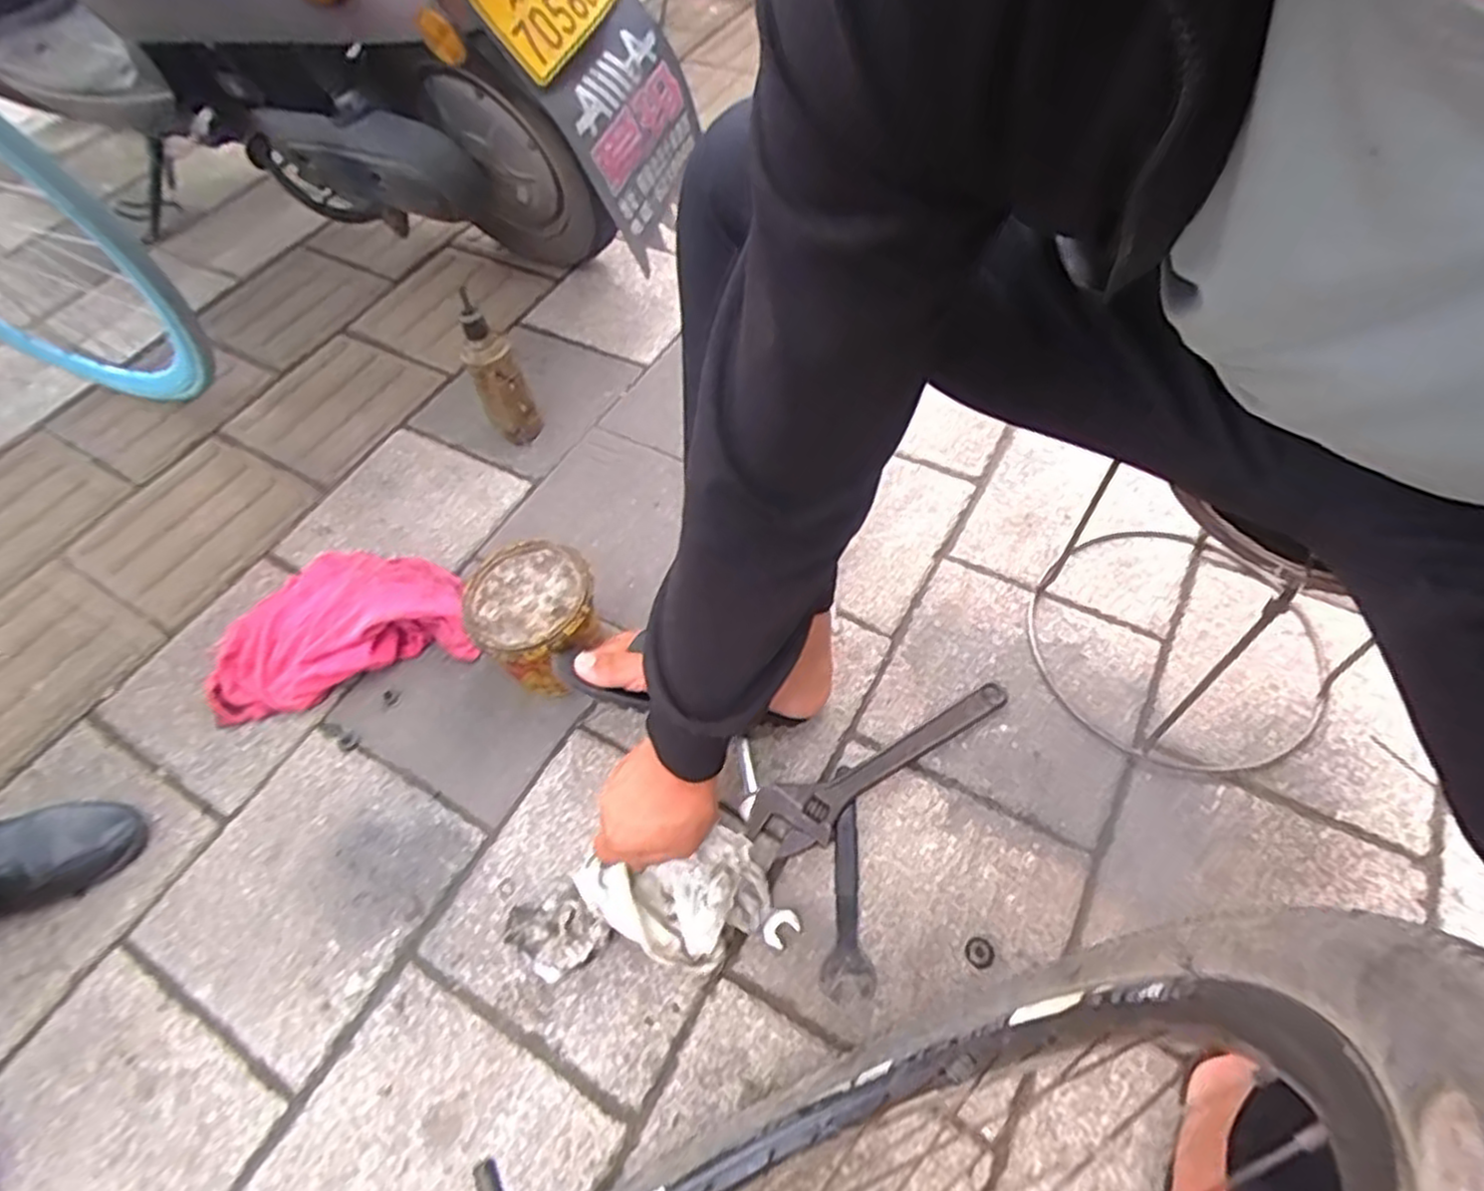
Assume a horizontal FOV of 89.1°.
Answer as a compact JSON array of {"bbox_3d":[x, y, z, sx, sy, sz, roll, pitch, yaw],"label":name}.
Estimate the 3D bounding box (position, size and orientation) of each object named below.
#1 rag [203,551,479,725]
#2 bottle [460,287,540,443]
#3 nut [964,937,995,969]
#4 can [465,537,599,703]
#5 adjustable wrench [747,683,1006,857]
[{"bbox_3d":[-0.463,0.022,0.851,0.283,0.068,0.178,-18,59,-8],"label":"rag"},{"bbox_3d":[-0.306,-0.267,0.962,0.062,0.196,0.057,-19,59,-9],"label":"bottle"},{"bbox_3d":[0.204,0.308,0.649,0.024,0.005,0.024,-2,58,2],"label":"nut"},{"bbox_3d":[-0.208,0.031,0.792,0.128,0.121,0.131,-37,61,-18],"label":"can"},{"bbox_3d":[0.142,0.167,0.736,0.290,0.024,0.063,-24,60,-11],"label":"adjustable wrench"}]

